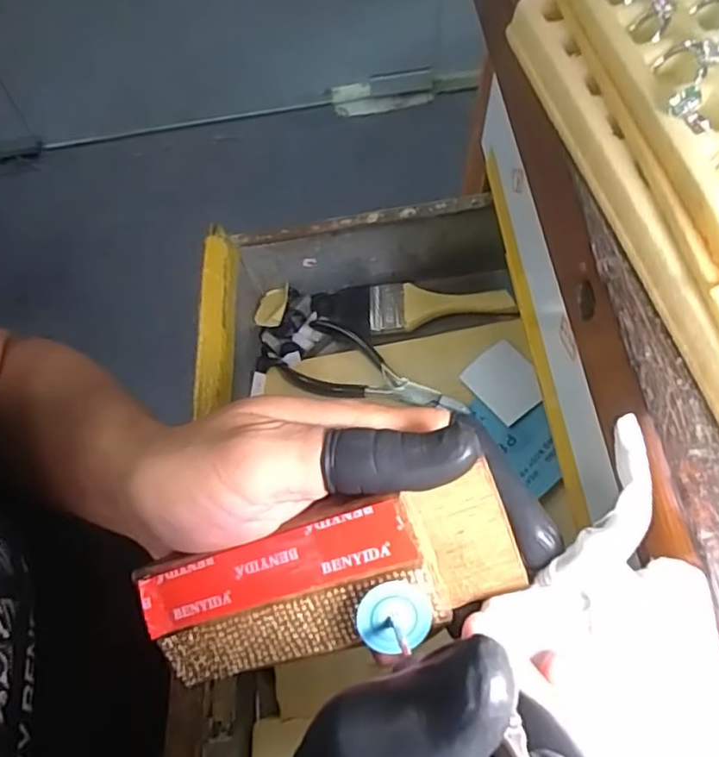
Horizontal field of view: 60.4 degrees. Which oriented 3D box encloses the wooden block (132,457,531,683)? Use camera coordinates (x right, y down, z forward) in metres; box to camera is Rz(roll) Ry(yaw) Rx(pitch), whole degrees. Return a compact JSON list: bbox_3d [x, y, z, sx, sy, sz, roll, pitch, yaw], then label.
[{"bbox_3d":[-0.012,0.067,0.210,0.124,0.022,0.047,-20,94,16],"label":"wooden block"}]

